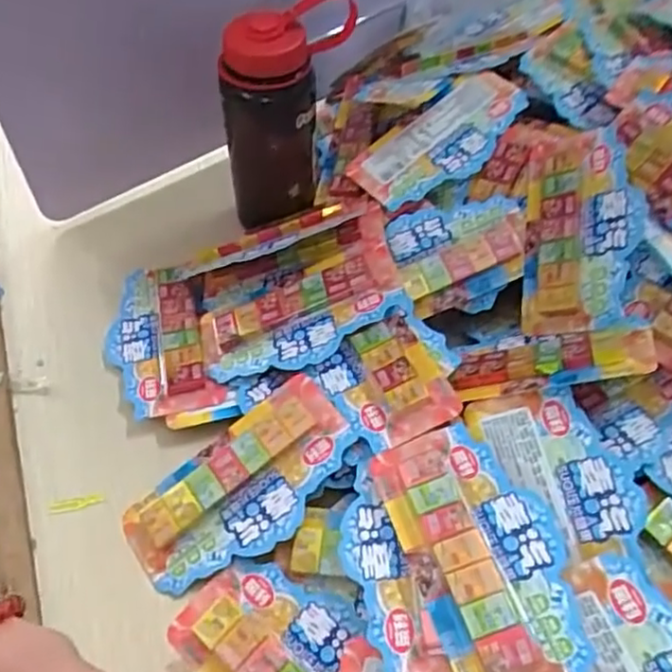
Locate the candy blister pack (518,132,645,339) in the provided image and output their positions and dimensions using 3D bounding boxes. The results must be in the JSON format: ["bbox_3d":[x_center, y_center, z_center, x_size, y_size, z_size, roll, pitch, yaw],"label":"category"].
[{"bbox_3d":[0.162,-0.073,0.445,0.075,0.013,0.144,-3,72,36],"label":"candy blister pack"}]

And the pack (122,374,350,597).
[{"bbox_3d":[-0.056,0.091,0.407,0.146,0.012,0.075,-40,62,-9],"label":"pack"}]

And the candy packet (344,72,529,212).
[{"bbox_3d":[0.082,-0.151,0.515,0.142,0.007,0.072,-39,66,-5],"label":"candy packet"}]

